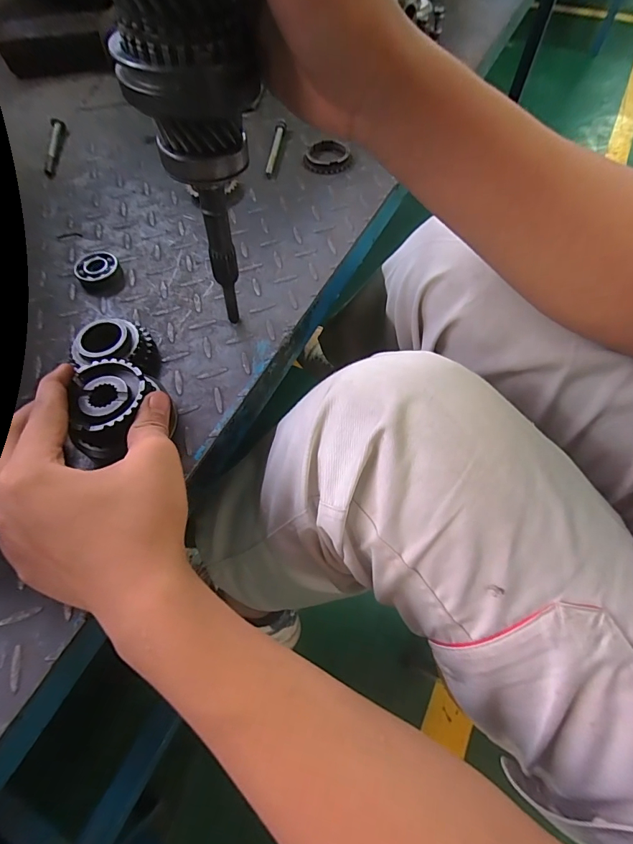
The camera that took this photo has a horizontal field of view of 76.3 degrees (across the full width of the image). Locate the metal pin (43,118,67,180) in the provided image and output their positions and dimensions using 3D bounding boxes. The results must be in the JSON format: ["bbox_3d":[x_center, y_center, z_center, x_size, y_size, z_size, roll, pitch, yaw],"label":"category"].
[{"bbox_3d":[-0.319,-0.335,0.492,0.014,0.014,0.118,-11,61,-4],"label":"metal pin"}]

